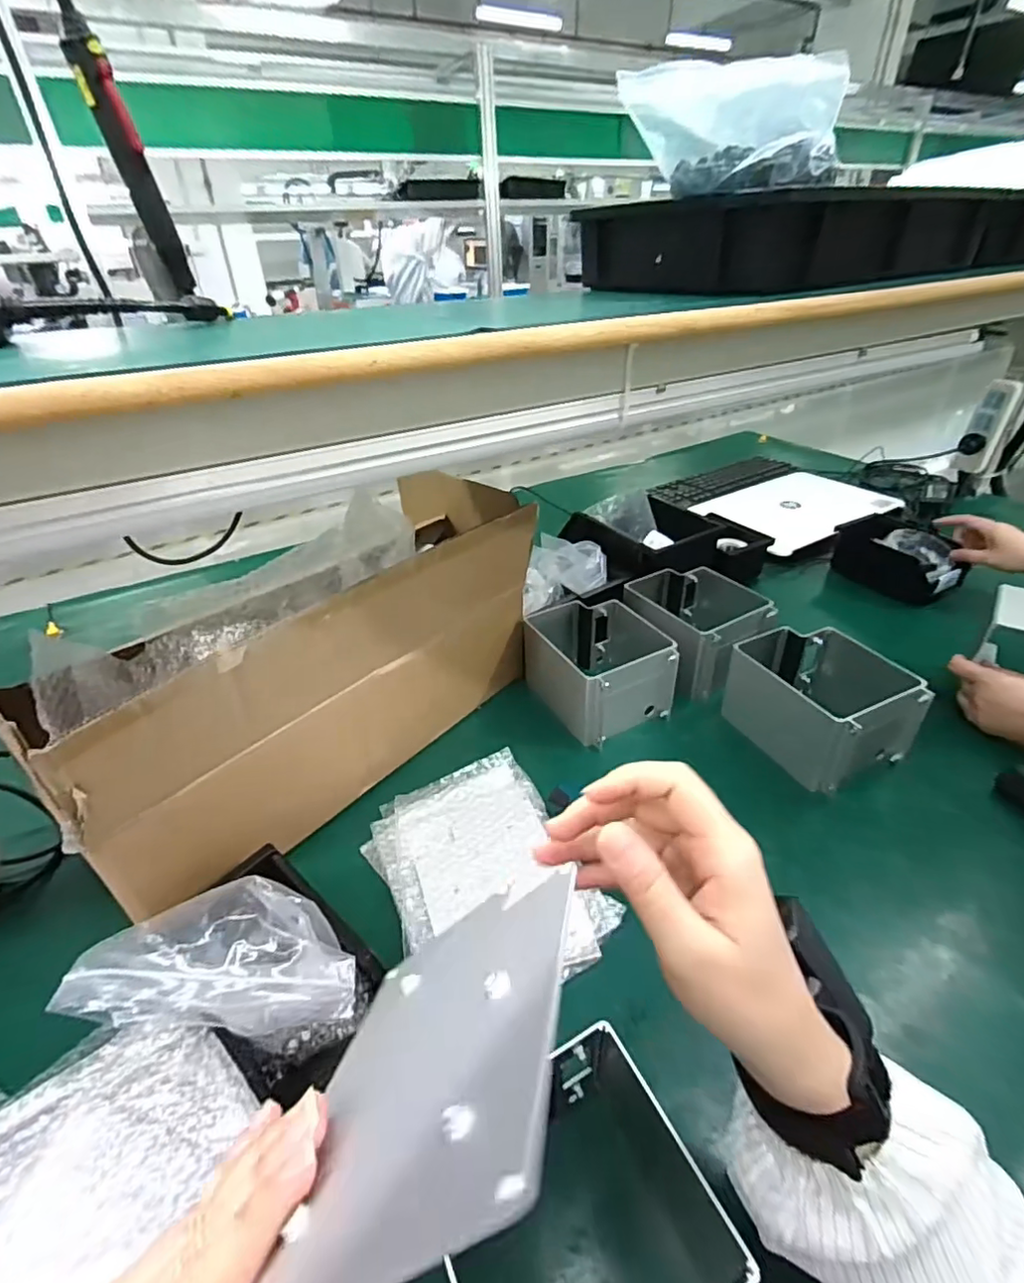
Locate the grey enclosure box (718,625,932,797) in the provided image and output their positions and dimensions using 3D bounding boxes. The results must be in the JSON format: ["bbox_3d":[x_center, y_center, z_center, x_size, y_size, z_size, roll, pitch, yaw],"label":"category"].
[{"bbox_3d":[0.353,0.072,0.665,0.139,0.110,0.169,-15,37,-17],"label":"grey enclosure box"}]

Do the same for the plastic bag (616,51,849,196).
[{"bbox_3d":[0.189,-0.439,0.491,0.170,0.082,0.087,15,39,23],"label":"plastic bag"}]

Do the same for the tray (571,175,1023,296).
[{"bbox_3d":[0.504,-0.525,0.737,0.826,0.076,0.245,-20,39,-23],"label":"tray"}]

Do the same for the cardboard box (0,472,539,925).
[{"bbox_3d":[-0.190,0.013,0.596,0.194,0.265,0.497,25,44,33],"label":"cardboard box"}]

